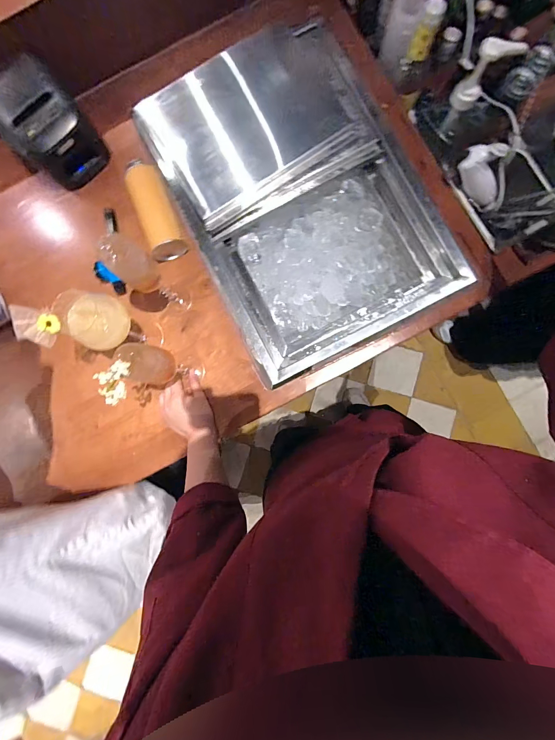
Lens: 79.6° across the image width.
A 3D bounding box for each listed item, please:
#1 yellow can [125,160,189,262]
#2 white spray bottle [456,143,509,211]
[{"bbox_3d":[-0.233,-0.307,0.634,0.068,0.066,0.187,-18,86,2],"label":"yellow can"},{"bbox_3d":[0.393,-0.357,0.629,0.080,0.172,0.056,14,88,44],"label":"white spray bottle"}]

